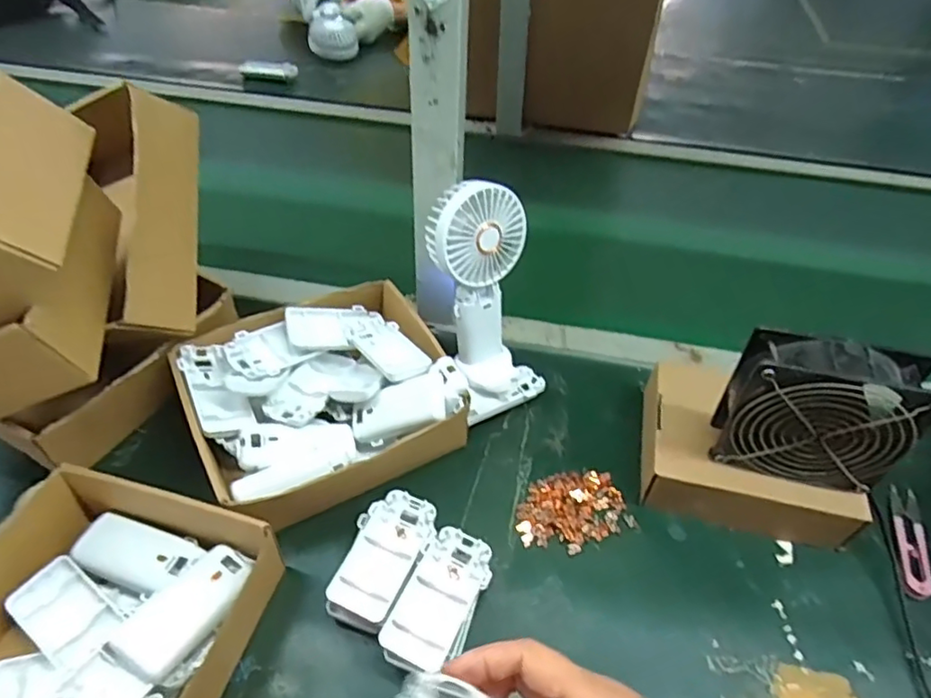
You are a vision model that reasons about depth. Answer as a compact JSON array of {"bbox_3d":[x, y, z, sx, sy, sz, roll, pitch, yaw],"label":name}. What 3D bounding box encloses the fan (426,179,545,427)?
[{"bbox_3d":[0.023,-0.041,0.549,0.093,0.186,0.116,-22,52,-21],"label":"fan"}]

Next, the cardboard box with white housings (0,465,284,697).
[{"bbox_3d":[-0.247,0.202,0.396,0.184,0.078,0.215,12,48,9],"label":"cardboard box with white housings"}]

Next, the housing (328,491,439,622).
[{"bbox_3d":[-0.063,0.151,0.451,0.057,0.013,0.096,21,50,16],"label":"housing"}]

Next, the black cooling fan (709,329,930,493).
[{"bbox_3d":[0.258,0.048,0.448,0.123,0.116,0.049,16,48,12],"label":"black cooling fan"}]

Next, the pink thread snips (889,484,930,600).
[{"bbox_3d":[0.369,0.158,0.499,0.026,0.009,0.105,17,48,12],"label":"pink thread snips"}]

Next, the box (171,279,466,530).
[{"bbox_3d":[-0.125,0.044,0.533,0.208,0.072,0.199,-24,53,-23],"label":"box"}]

